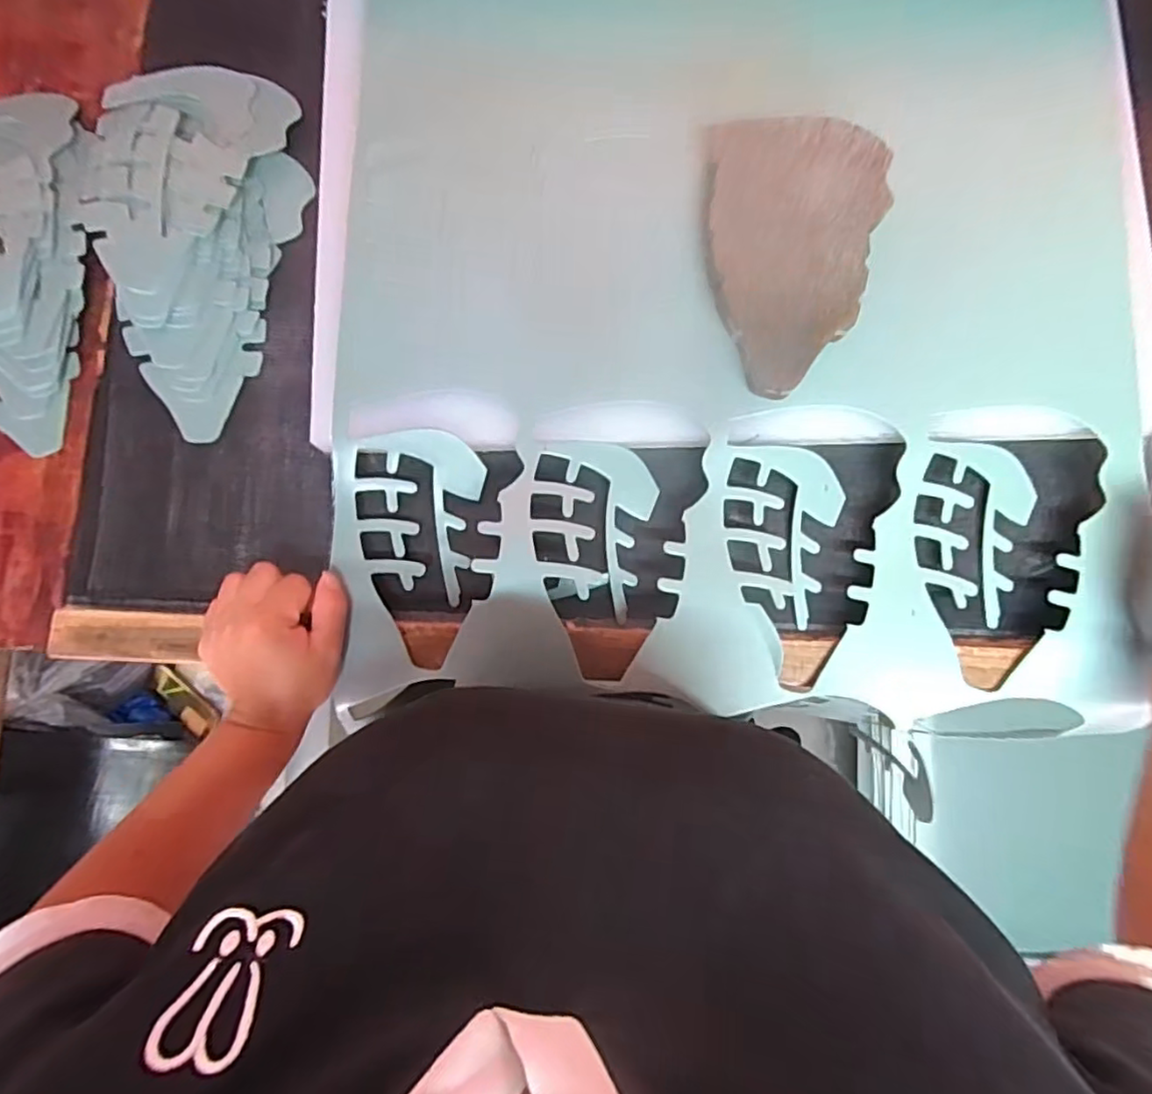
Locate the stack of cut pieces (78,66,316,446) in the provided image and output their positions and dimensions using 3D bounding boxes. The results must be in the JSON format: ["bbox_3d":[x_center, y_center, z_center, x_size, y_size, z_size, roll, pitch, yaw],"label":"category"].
[{"bbox_3d":[-0.290,-0.222,0.471,0.151,0.028,0.272,4,83,1],"label":"stack of cut pieces"}]

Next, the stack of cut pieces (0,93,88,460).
[{"bbox_3d":[-0.432,-0.204,0.474,0.135,0.024,0.265,-11,83,-1],"label":"stack of cut pieces"}]

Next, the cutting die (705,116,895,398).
[{"bbox_3d":[0.147,-0.198,0.429,0.116,0.018,0.188,3,83,1],"label":"cutting die"}]

